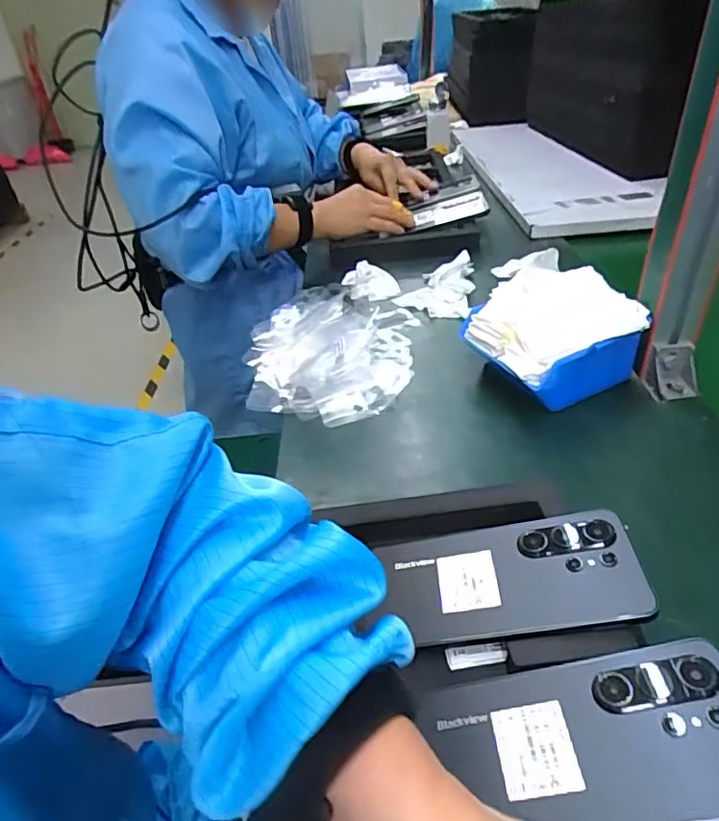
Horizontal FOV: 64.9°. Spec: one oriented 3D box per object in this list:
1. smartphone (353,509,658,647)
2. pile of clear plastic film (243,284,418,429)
[{"bbox_3d":[0.091,0.103,0.354,0.154,0.005,0.076,-11,37,11],"label":"smartphone"},{"bbox_3d":[-0.028,-0.074,0.610,0.189,0.053,0.210,-4,38,2],"label":"pile of clear plastic film"}]

